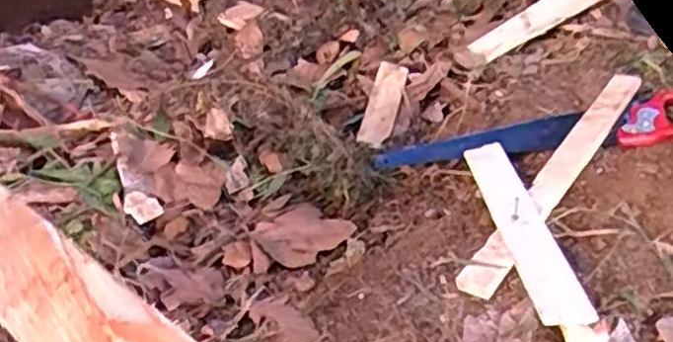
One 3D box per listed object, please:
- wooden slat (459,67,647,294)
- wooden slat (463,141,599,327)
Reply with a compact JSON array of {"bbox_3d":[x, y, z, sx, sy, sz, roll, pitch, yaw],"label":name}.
[{"bbox_3d":[0.300,-0.008,0.926,0.043,0.018,0.516,27,49,25],"label":"wooden slat"},{"bbox_3d":[0.208,0.053,0.814,0.050,0.017,0.335,-26,26,10],"label":"wooden slat"}]

